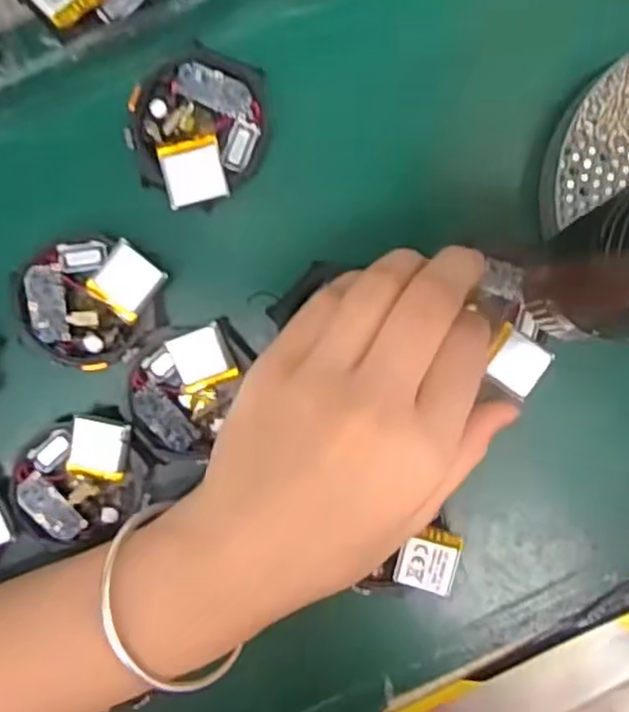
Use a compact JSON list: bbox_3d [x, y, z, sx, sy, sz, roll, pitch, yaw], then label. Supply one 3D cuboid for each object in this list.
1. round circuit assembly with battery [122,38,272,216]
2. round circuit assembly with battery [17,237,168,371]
[{"bbox_3d":[-0.042,-0.083,0.260,0.047,0.012,0.054,27,92,-3],"label":"round circuit assembly with battery"},{"bbox_3d":[-0.082,-0.019,0.262,0.050,0.011,0.046,2,93,-1],"label":"round circuit assembly with battery"}]

